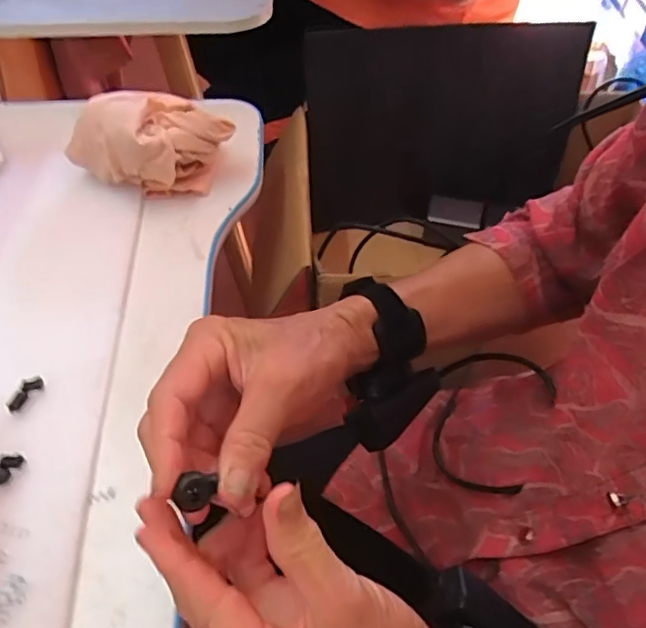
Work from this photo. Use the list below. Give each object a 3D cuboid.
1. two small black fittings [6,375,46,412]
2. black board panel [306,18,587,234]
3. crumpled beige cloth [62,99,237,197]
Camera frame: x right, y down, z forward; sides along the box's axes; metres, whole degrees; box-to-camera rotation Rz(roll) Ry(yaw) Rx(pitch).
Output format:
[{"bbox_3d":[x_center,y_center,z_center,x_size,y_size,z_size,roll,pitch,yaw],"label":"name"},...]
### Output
[{"bbox_3d":[-0.209,0.054,0.412,0.014,0.004,0.030,32,58,20],"label":"two small black fittings"},{"bbox_3d":[0.145,-0.231,0.743,0.322,0.241,0.020,-4,38,-3],"label":"black board panel"},{"bbox_3d":[-0.155,-0.154,0.536,0.134,0.076,0.068,-21,56,-17],"label":"crumpled beige cloth"}]

